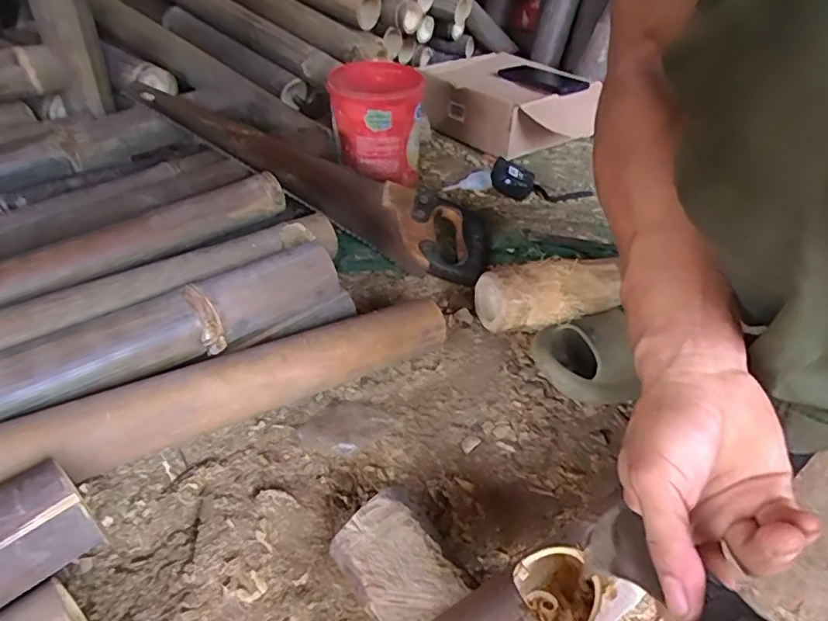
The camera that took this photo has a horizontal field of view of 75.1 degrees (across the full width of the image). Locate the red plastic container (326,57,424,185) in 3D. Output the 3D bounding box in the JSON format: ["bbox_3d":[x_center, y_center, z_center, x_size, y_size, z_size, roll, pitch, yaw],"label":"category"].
[{"bbox_3d":[-0.061,-0.286,0.829,0.134,0.134,0.132,-2,42,-11],"label":"red plastic container"}]

